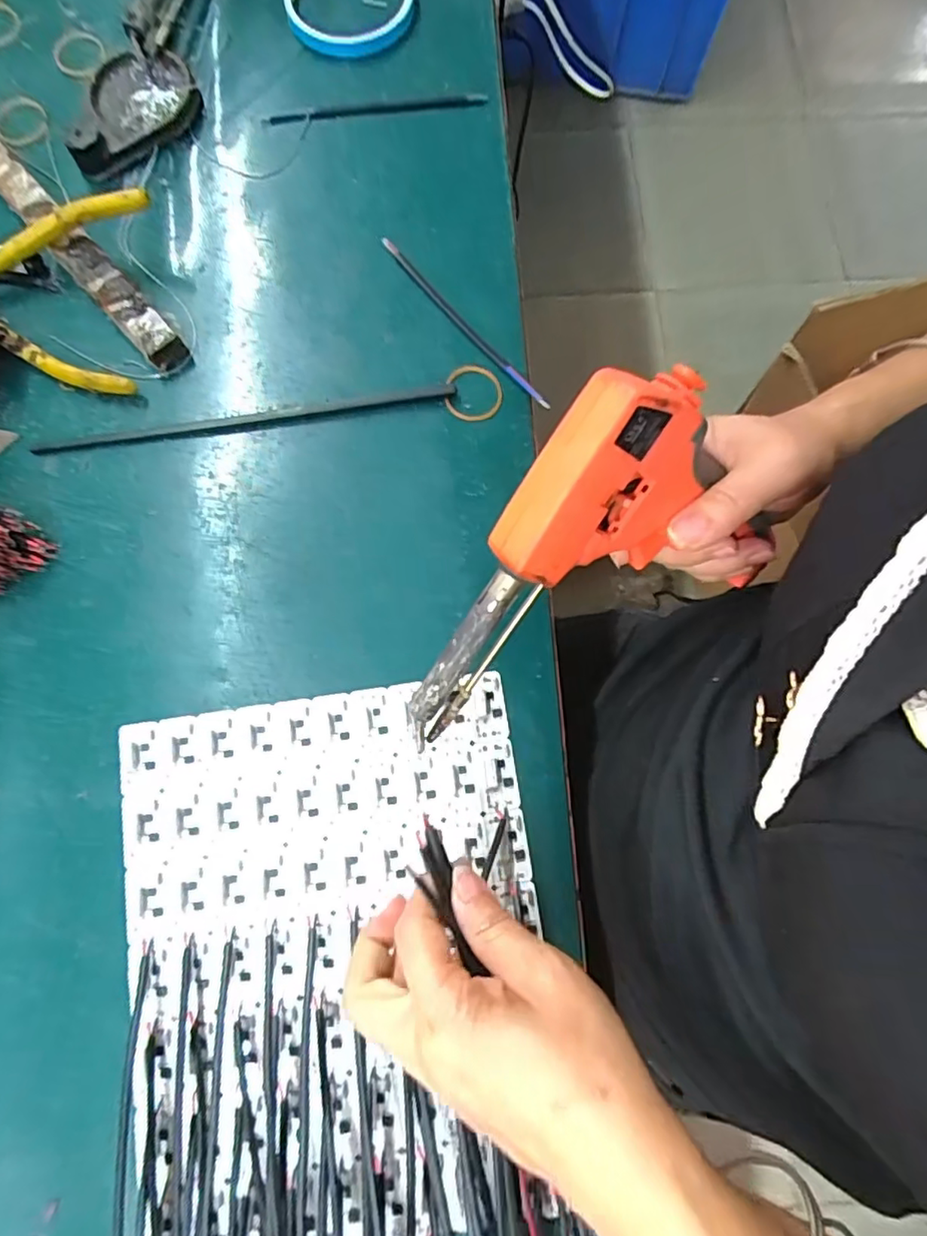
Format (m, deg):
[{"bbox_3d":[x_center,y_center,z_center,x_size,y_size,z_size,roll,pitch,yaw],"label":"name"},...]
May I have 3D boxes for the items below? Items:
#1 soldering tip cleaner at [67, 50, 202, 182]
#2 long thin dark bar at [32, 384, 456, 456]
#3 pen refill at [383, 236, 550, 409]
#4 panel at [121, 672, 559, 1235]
[{"bbox_3d":[-0.208,-0.315,0.369,0.085,0.022,0.061,-34,80,-7],"label":"soldering tip cleaner"},{"bbox_3d":[-0.121,-0.112,0.339,0.230,0.004,0.008,-9,80,-2],"label":"long thin dark bar"},{"bbox_3d":[-0.001,-0.172,0.351,0.009,0.004,0.140,-42,81,-8],"label":"pen refill"},{"bbox_3d":[-0.061,0.158,0.290,0.193,0.007,0.239,-8,78,-2],"label":"panel"}]

